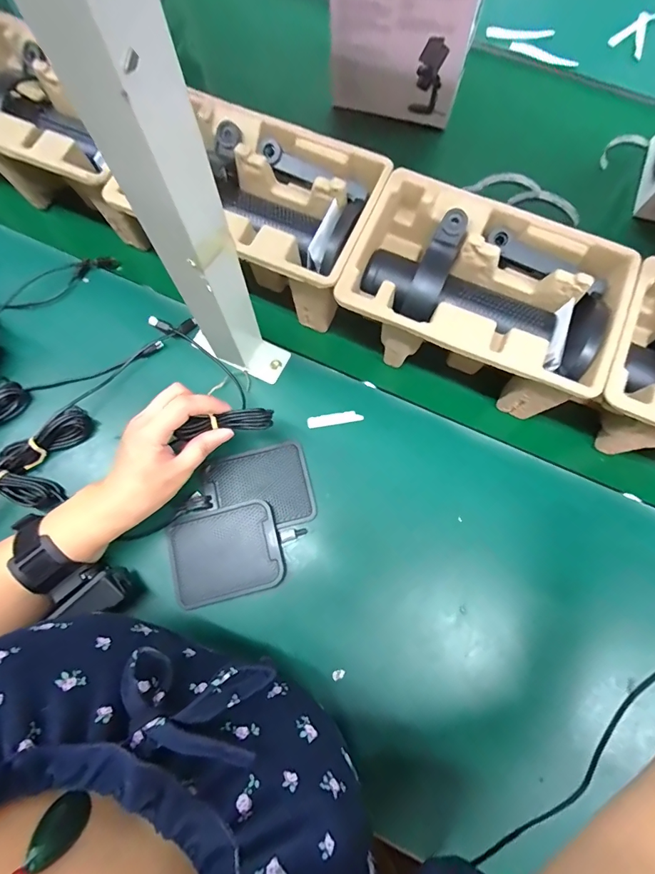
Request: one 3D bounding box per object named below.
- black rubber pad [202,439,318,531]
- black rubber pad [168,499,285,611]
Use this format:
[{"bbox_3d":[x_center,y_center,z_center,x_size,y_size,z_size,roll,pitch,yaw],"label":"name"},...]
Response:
[{"bbox_3d":[-0.064,0.052,0.399,0.098,0.009,0.079,-17,76,-4],"label":"black rubber pad"},{"bbox_3d":[-0.093,0.106,0.381,0.099,0.011,0.079,-14,76,-4],"label":"black rubber pad"}]

